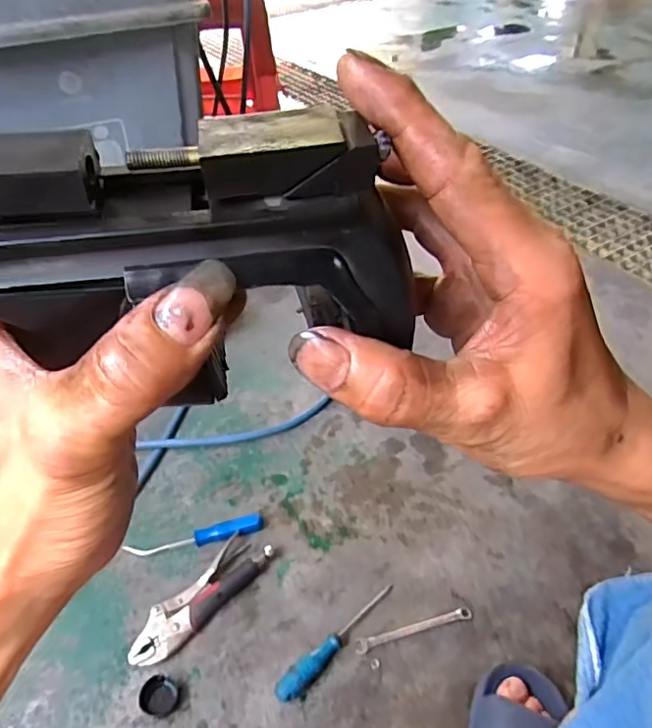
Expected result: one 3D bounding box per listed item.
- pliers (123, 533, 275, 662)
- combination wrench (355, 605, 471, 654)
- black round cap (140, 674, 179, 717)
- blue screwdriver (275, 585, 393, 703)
[{"bbox_3d":[-0.169,0.316,0.768,0.065,0.026,0.209,30,50,32],"label":"pliers"},{"bbox_3d":[0.114,0.341,0.733,0.156,0.009,0.019,-12,41,-10],"label":"combination wrench"},{"bbox_3d":[-0.200,0.399,0.684,0.043,0.017,0.041,-1,41,1],"label":"black round cap"},{"bbox_3d":[0.018,0.346,0.719,0.196,0.026,0.027,-32,49,-30],"label":"blue screwdriver"}]

